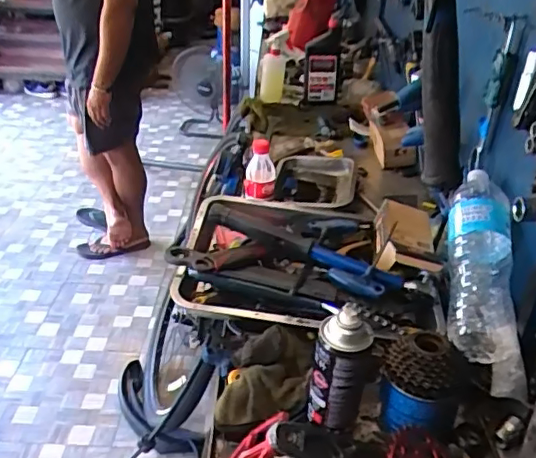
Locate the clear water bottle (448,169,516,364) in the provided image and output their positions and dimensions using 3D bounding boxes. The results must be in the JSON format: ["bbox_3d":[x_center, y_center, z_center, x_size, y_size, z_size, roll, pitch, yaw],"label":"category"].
[{"bbox_3d":[0.314,0.038,0.831,0.095,0.069,0.313,8,58,9],"label":"clear water bottle"}]

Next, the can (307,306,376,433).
[{"bbox_3d":[0.084,0.166,0.673,0.060,0.161,0.054,9,32,10],"label":"can"}]

